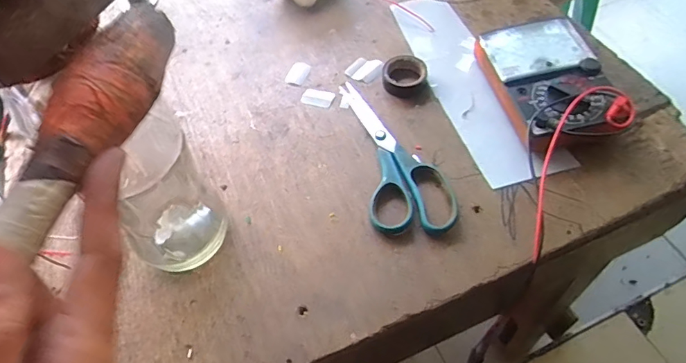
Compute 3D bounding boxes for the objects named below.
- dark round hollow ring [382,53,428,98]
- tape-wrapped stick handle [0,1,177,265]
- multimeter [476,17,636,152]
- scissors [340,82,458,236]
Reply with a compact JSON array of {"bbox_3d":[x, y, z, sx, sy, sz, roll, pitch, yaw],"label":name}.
[{"bbox_3d":[0.067,-0.116,0.502,0.047,0.017,0.049,-2,54,3],"label":"dark round hollow ring"},{"bbox_3d":[-0.124,0.033,0.160,0.022,0.027,0.288,7,56,10],"label":"tape-wrapped stick handle"},{"bbox_3d":[0.209,-0.100,0.467,0.115,0.037,0.166,-11,54,-3],"label":"multimeter"},{"bbox_3d":[0.051,-0.033,0.450,0.075,0.011,0.198,-10,54,-2],"label":"scissors"}]

